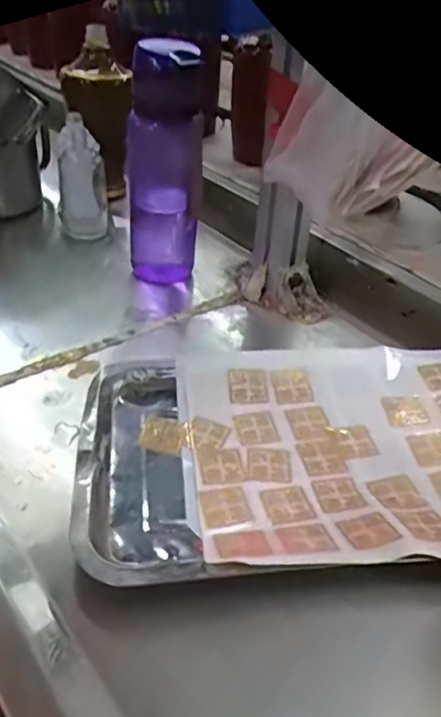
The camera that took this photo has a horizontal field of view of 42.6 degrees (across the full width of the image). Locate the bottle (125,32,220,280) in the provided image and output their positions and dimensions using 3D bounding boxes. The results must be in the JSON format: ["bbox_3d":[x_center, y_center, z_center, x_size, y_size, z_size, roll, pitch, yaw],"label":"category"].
[{"bbox_3d":[-0.050,-0.177,0.559,0.082,0.235,0.075,-2,39,-7],"label":"bottle"}]

